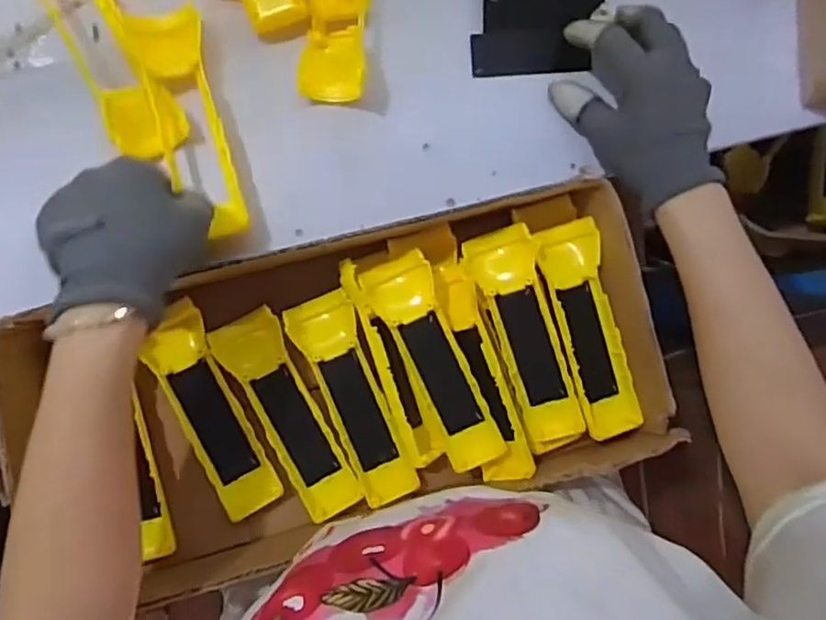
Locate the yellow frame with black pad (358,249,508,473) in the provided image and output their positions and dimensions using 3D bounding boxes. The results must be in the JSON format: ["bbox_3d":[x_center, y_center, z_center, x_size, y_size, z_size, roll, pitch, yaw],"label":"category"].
[{"bbox_3d":[0.016,0.040,0.467,0.046,0.024,0.162,-24,93,-6],"label":"yellow frame with black pad"}]

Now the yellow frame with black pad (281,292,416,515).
[{"bbox_3d":[-0.046,0.069,0.486,0.048,0.019,0.162,-21,92,-6],"label":"yellow frame with black pad"}]

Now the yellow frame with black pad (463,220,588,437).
[{"bbox_3d":[0.085,0.021,0.474,0.049,0.024,0.161,-17,92,-6],"label":"yellow frame with black pad"}]

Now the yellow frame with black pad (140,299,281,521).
[{"bbox_3d":[-0.150,0.073,0.472,0.042,0.029,0.161,-25,93,-6],"label":"yellow frame with black pad"}]

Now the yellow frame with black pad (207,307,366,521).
[{"bbox_3d":[-0.093,0.080,0.479,0.046,0.017,0.161,-27,93,-6],"label":"yellow frame with black pad"}]

